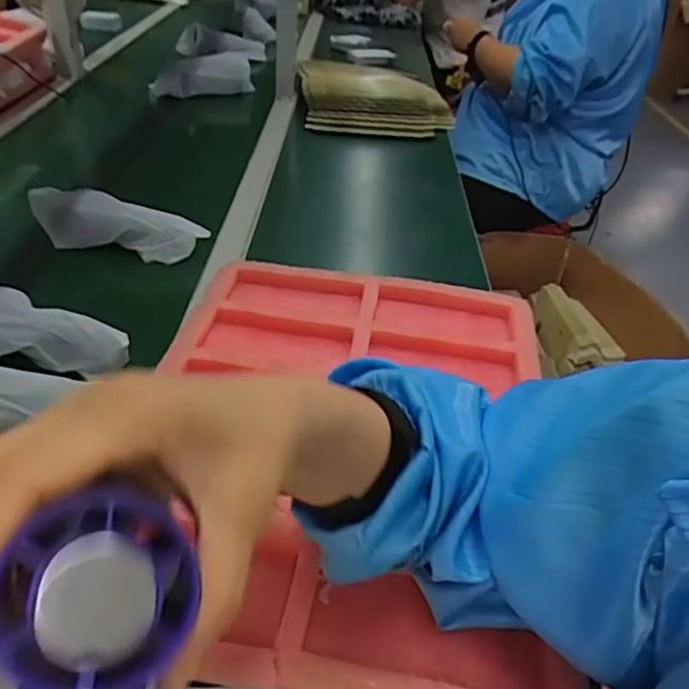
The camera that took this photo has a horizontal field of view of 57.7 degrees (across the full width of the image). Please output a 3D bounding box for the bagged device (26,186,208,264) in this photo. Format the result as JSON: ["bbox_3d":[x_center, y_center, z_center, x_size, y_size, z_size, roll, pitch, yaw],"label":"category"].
[{"bbox_3d":[-0.272,-0.138,0.736,0.204,0.058,0.051,11,38,6],"label":"bagged device"}]

